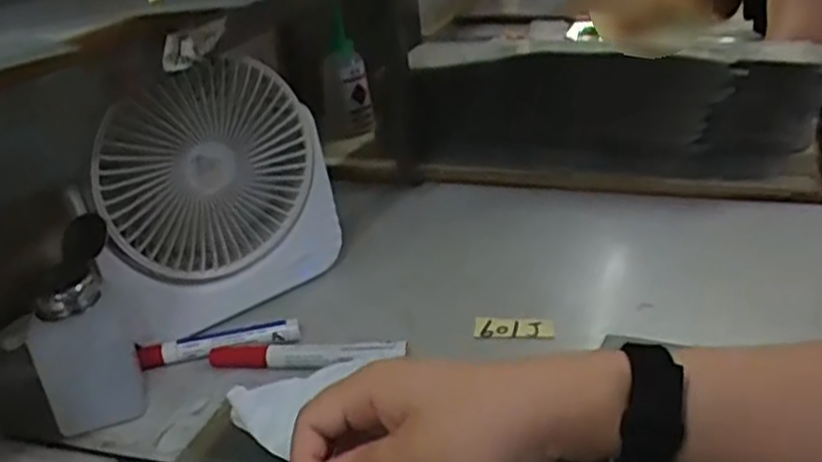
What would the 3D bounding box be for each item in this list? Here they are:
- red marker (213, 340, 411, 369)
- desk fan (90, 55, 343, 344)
[{"bbox_3d":[-0.074,0.086,0.519,0.139,0.015,0.019,-2,27,10],"label":"red marker"},{"bbox_3d":[-0.139,-0.020,0.552,0.179,0.188,0.056,-19,29,-22],"label":"desk fan"}]

